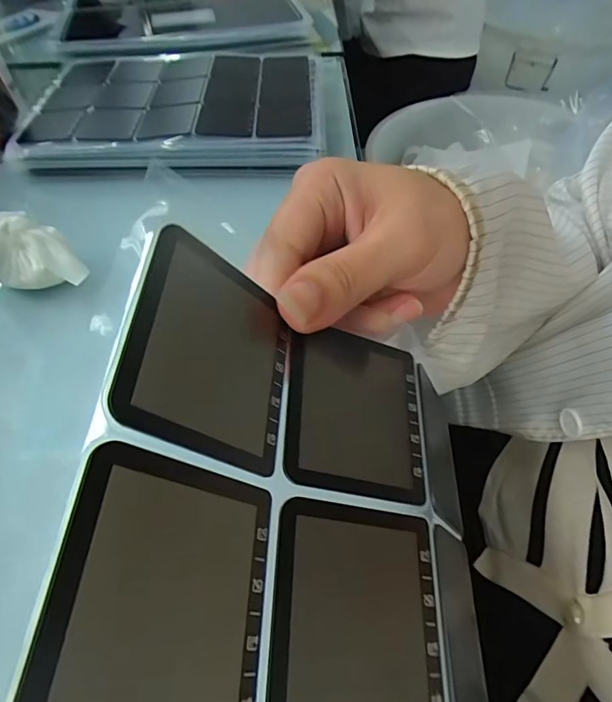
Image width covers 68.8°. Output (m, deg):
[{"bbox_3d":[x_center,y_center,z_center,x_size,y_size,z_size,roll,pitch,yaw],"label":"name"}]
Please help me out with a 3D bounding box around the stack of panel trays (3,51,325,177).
[{"bbox_3d":[-0.134,-0.257,0.463,0.292,0.035,0.231,1,51,2],"label":"stack of panel trays"}]

